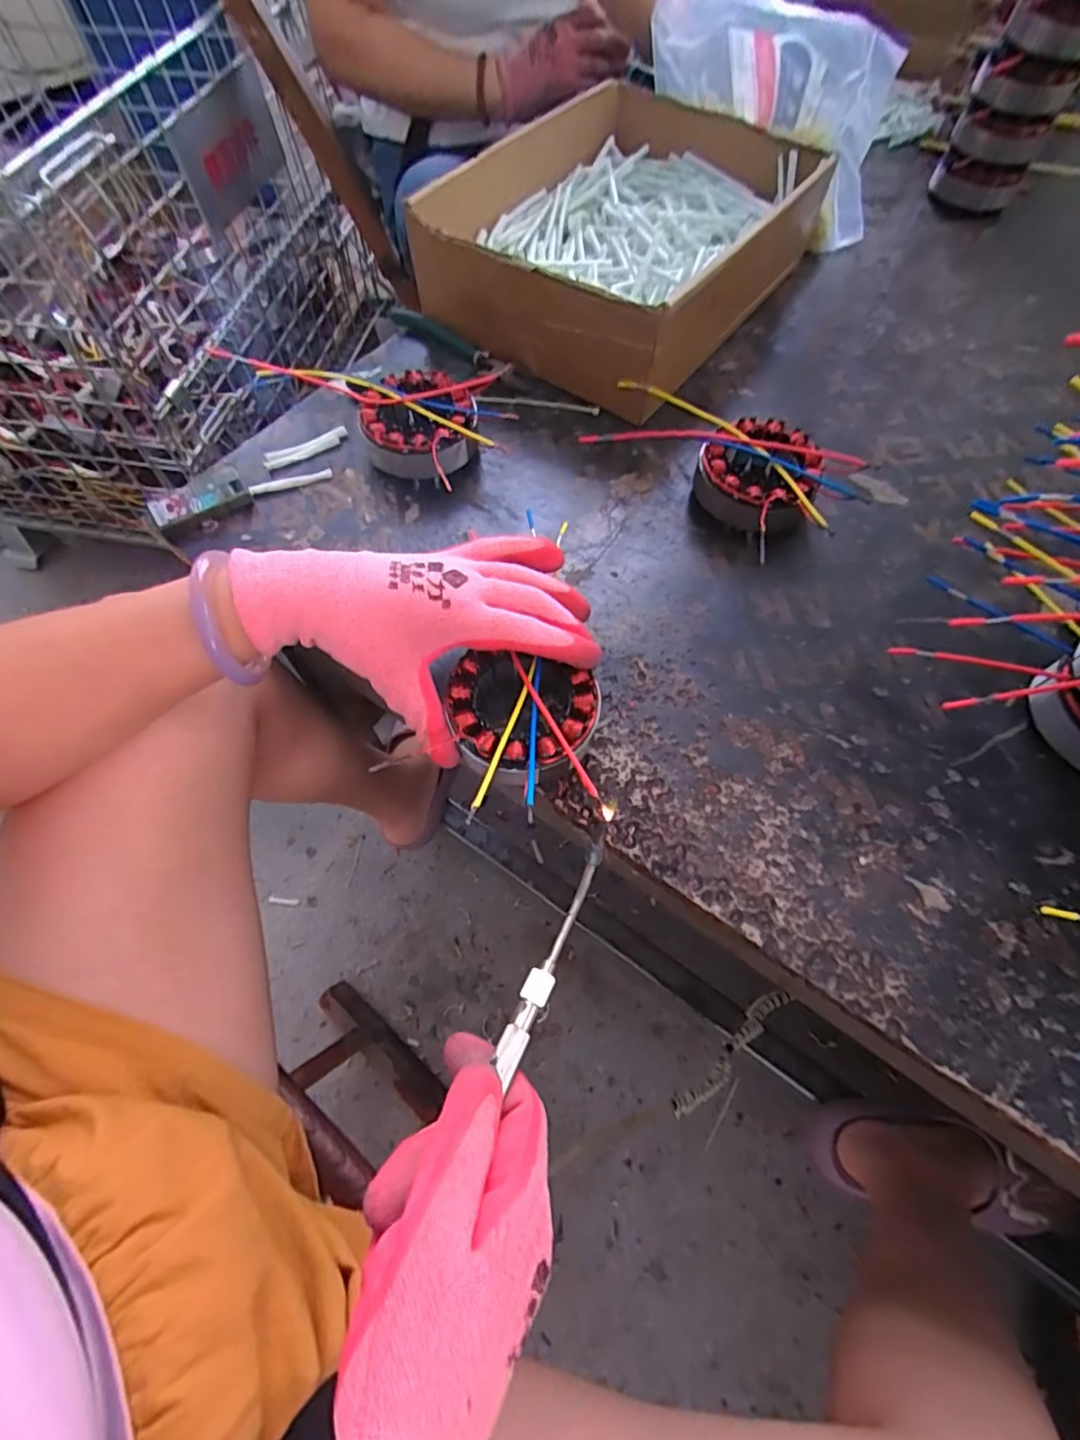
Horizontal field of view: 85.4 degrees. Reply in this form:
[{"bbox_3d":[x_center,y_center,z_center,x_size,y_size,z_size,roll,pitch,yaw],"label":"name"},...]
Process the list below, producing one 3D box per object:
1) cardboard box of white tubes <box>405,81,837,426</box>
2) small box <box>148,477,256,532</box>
[{"bbox_3d":[0.082,-0.446,0.544,0.259,0.096,0.348,30,67,14],"label":"cardboard box of white tubes"},{"bbox_3d":[-0.254,-0.161,0.438,0.068,0.018,0.028,-27,67,-14],"label":"small box"}]

